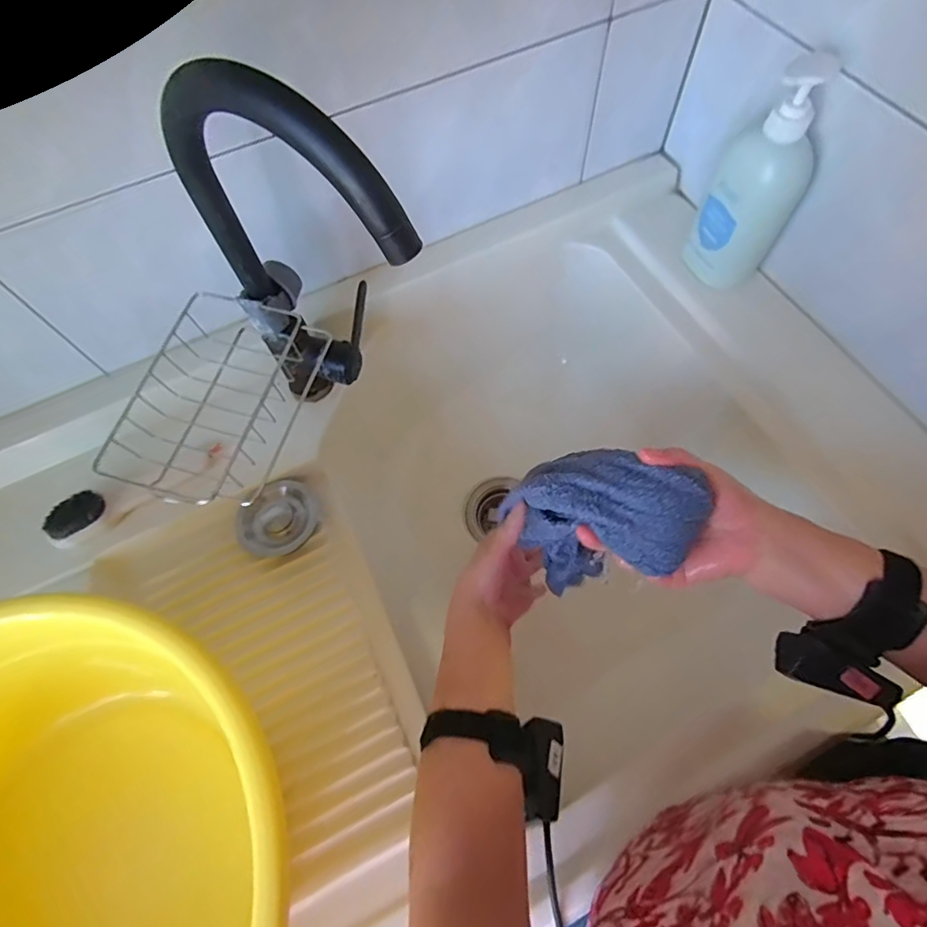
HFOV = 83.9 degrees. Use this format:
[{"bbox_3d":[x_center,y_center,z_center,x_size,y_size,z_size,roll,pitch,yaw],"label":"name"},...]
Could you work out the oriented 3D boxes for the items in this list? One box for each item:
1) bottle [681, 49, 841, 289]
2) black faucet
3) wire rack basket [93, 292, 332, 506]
[{"bbox_3d":[0.307,-0.288,0.545,0.075,0.212,0.076,-32,67,-12],"label":"bottle"},{"bbox_3d":[-0.113,-0.124,0.412,0.196,0.342,0.059,40,72,19],"label":"black faucet"},{"bbox_3d":[-0.215,-0.058,0.449,0.115,0.049,0.190,12,66,8],"label":"wire rack basket"}]

